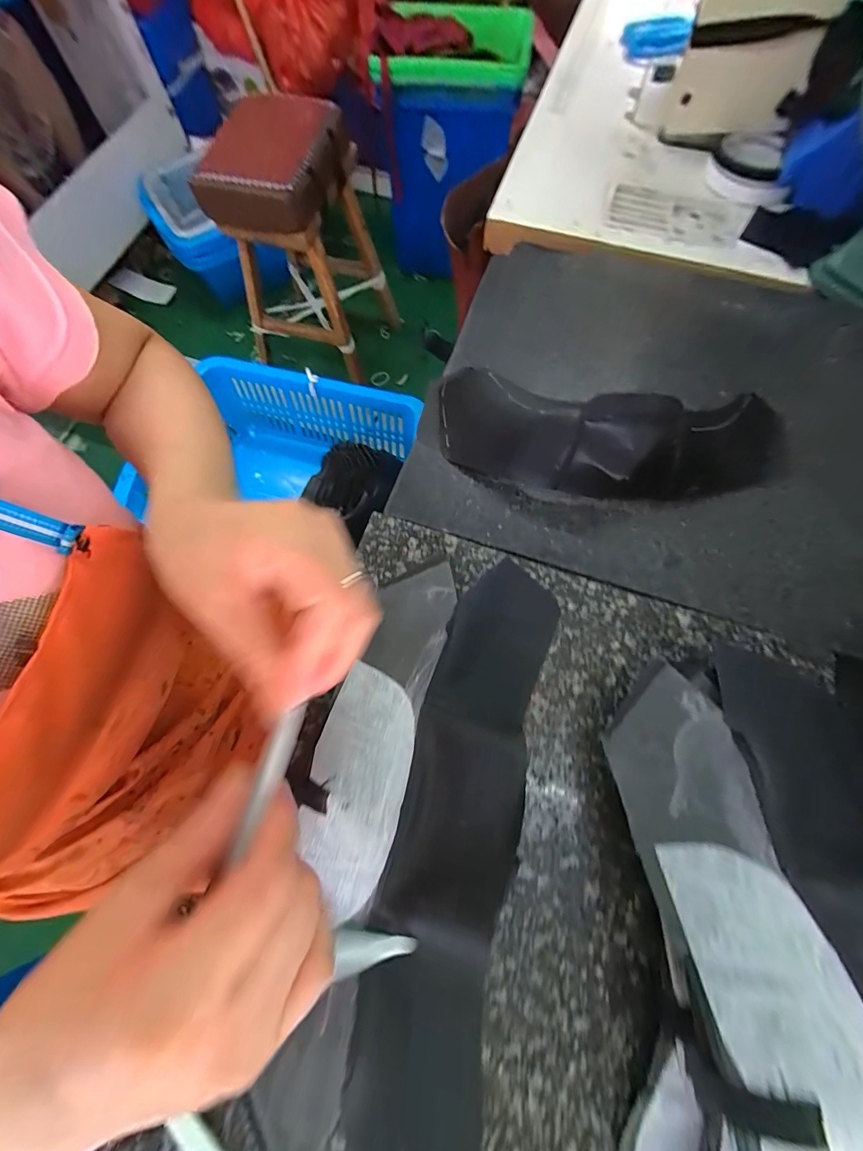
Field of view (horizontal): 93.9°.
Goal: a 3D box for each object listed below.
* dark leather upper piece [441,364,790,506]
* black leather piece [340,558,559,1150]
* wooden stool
[{"bbox_3d":[0.142,-0.108,0.305,0.271,0.066,0.086,7,71,4],"label":"dark leather upper piece"},{"bbox_3d":[0.019,0.141,0.237,0.073,0.032,0.320,13,71,6],"label":"black leather piece"},{"bbox_3d":[-0.334,-0.902,1.138,0.309,0.519,0.379,19,72,6],"label":"wooden stool"}]

